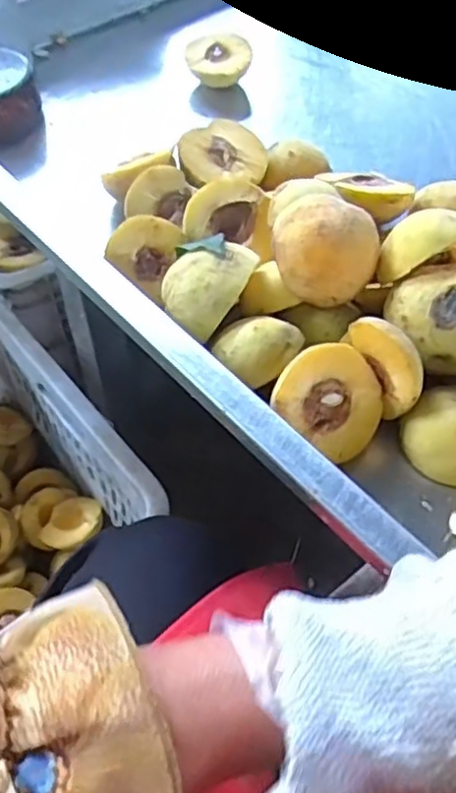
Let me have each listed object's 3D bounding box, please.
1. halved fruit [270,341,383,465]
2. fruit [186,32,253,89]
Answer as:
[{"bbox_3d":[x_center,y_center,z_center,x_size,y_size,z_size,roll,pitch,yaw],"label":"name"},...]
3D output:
[{"bbox_3d":[0.058,0.002,0.410,0.064,0.031,0.064,-1,92,-17],"label":"halved fruit"},{"bbox_3d":[-0.011,-0.320,0.650,0.062,0.037,0.061,-3,55,-3],"label":"fruit"}]

